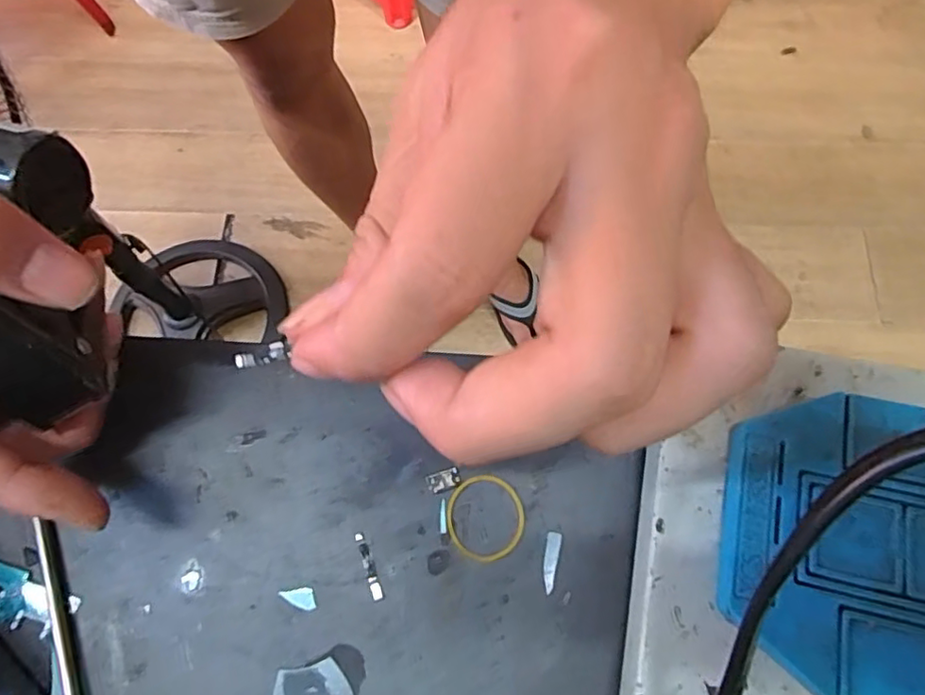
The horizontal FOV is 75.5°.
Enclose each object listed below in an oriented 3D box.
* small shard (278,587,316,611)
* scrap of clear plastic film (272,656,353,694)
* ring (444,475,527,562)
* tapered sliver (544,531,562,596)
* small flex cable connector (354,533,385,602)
[{"bbox_3d":[-0.057,0.087,0.205,0.012,0.004,0.007,-9,71,-1],"label":"small shard"},{"bbox_3d":[-0.050,0.113,0.195,0.027,0.004,0.017,-12,71,-2],"label":"scrap of clear plastic film"},{"bbox_3d":[0.008,0.060,0.211,0.027,0.004,0.030,-14,71,-3],"label":"ring"},{"bbox_3d":[0.030,0.074,0.206,0.005,0.004,0.020,11,72,6],"label":"tapered sliver"},{"bbox_3d":[-0.033,0.076,0.207,0.004,0.004,0.024,-21,72,-5],"label":"small flex cable connector"}]

